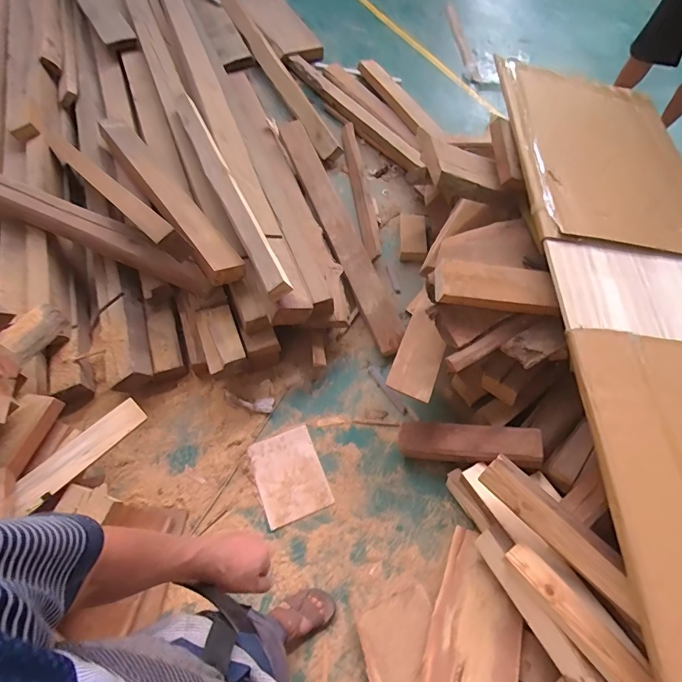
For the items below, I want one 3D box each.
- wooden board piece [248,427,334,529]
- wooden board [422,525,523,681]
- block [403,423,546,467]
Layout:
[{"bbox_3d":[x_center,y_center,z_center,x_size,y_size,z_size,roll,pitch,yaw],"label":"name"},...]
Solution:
[{"bbox_3d":[-0.175,0.449,1.401,0.213,0.025,0.282,-20,63,-10],"label":"wooden board piece"},{"bbox_3d":[0.376,0.758,1.126,0.229,0.028,0.414,20,51,13],"label":"wooden board"},{"bbox_3d":[0.405,0.324,1.338,0.429,0.046,0.123,-2,59,22],"label":"block"}]

